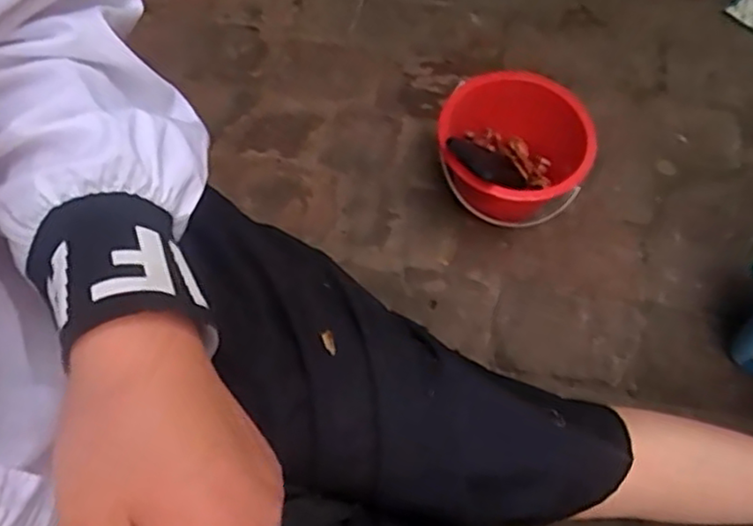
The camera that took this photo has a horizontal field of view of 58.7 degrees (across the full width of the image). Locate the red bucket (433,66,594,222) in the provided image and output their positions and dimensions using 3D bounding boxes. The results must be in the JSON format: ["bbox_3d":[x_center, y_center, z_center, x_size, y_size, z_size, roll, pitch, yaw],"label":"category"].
[{"bbox_3d":[0.166,-0.134,0.822,0.169,0.114,0.171,0,61,-1],"label":"red bucket"}]

